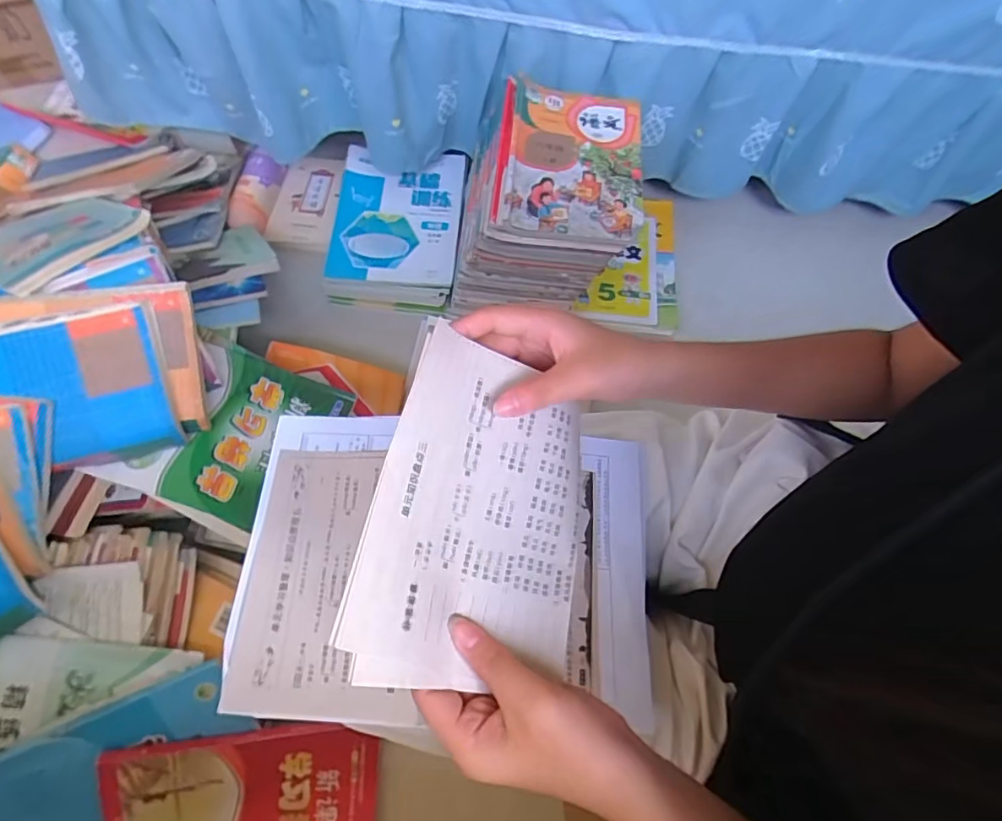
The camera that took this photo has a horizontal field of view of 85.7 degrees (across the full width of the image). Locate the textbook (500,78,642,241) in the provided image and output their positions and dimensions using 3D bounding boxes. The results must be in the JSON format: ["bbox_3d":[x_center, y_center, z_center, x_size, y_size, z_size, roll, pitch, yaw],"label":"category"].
[{"bbox_3d":[0.104,-0.350,0.750,0.185,0.018,0.267,8,69,-6],"label":"textbook"}]

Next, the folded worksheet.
[{"bbox_3d":[-0.009,0.054,0.301,0.127,0.012,0.182,24,64,-25],"label":"folded worksheet"}]

